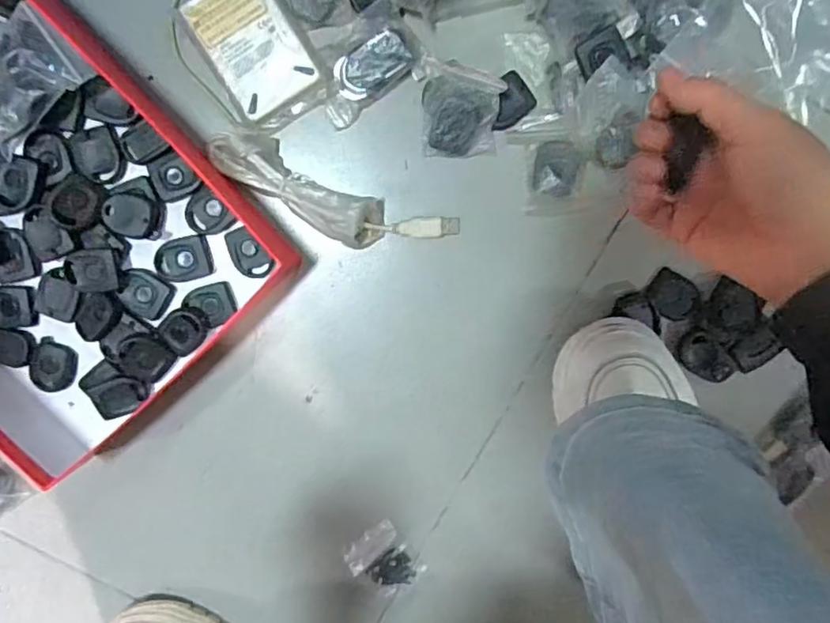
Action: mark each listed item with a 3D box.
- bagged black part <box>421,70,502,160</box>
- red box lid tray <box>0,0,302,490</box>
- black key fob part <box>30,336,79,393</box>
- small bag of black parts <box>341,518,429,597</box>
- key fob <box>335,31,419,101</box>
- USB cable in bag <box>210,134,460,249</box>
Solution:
[{"bbox_3d":[0.032,-0.137,0.416,0.051,0.025,0.053,2,98,0],"label":"bagged black part"},{"bbox_3d":[-0.276,-0.078,0.404,0.231,0.055,0.345,-41,96,5],"label":"red box lid tray"},{"bbox_3d":[-0.273,0.042,0.444,0.030,0.007,0.037,25,97,-4],"label":"black key fob part"},{"bbox_3d":[-0.025,0.200,0.468,0.048,0.004,0.054,-35,97,4],"label":"small bag of black parts"},{"bbox_3d":[-0.030,-0.173,0.414,0.055,0.012,0.032,-28,97,4],"label":"key fob"},{"bbox_3d":[-0.061,-0.080,0.424,0.180,0.029,0.045,24,97,-3],"label":"USB cable in bag"}]

